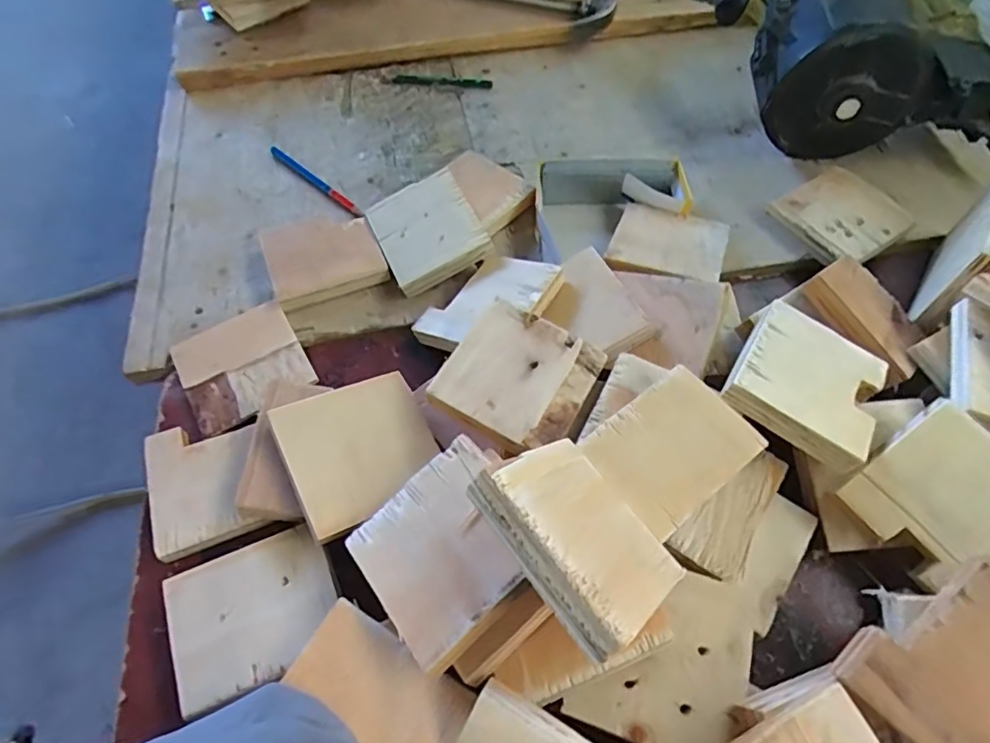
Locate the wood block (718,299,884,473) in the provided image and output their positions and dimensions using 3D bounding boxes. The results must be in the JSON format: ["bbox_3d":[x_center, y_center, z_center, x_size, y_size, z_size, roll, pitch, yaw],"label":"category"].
[{"bbox_3d":[0.203,0.001,0.352,0.085,0.020,0.094,32,65,16],"label":"wood block"}]

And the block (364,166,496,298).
[{"bbox_3d":[-0.056,-0.119,0.459,0.080,0.021,0.090,-29,69,2],"label":"block"}]

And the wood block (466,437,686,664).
[{"bbox_3d":[0.041,0.076,0.262,0.088,0.017,0.080,50,30,21],"label":"wood block"}]

